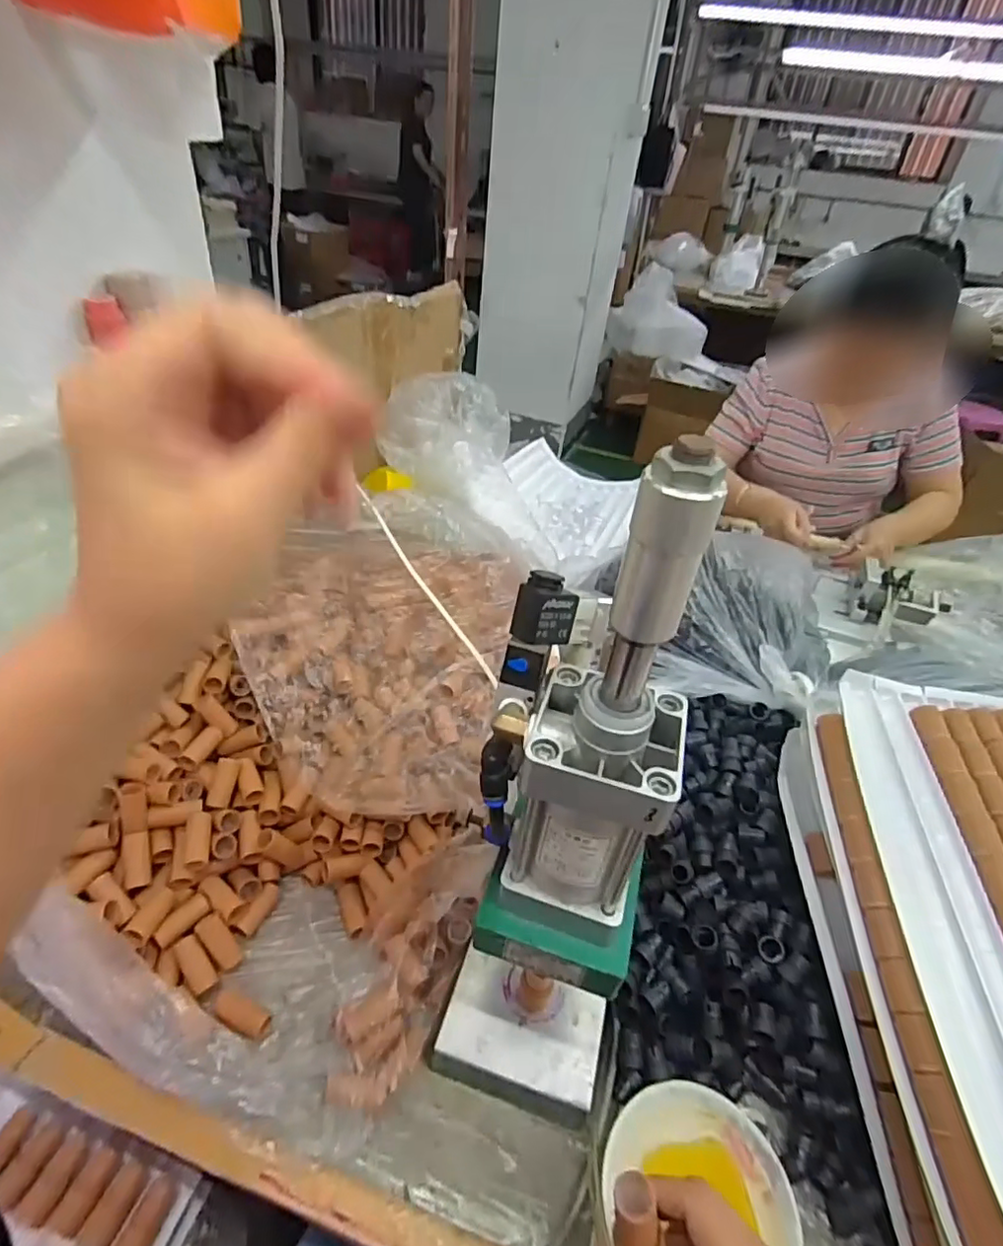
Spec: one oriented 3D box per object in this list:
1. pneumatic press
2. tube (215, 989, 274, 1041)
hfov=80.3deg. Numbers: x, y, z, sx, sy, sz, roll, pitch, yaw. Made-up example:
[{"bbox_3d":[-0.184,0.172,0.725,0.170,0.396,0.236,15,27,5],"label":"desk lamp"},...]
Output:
[{"bbox_3d":[0.039,0.126,0.352,0.113,0.461,0.142,14,40,10],"label":"pneumatic press"},{"bbox_3d":[-0.214,0.324,0.494,0.048,0.017,0.025,21,42,18],"label":"tube"}]

